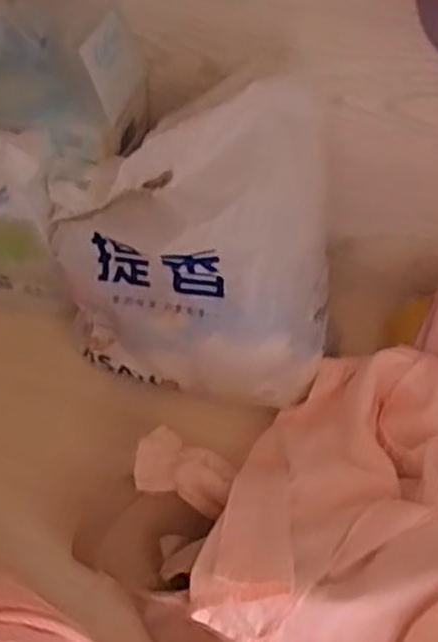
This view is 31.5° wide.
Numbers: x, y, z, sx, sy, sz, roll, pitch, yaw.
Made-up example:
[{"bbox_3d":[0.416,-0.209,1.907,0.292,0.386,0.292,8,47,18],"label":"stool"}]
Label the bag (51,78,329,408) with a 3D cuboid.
[{"bbox_3d":[-0.023,-0.048,0.637,0.232,0.224,0.131,-5,51,-1],"label":"bag"}]

